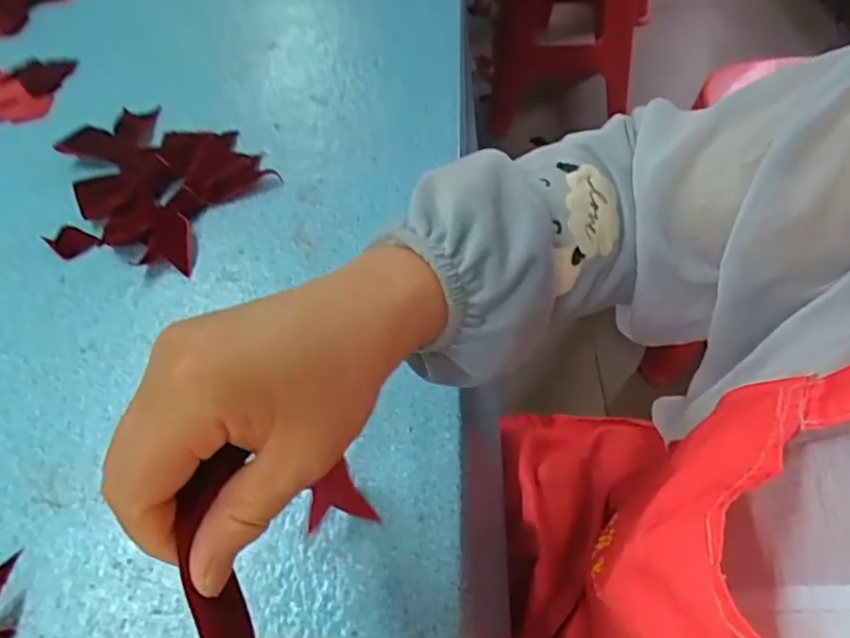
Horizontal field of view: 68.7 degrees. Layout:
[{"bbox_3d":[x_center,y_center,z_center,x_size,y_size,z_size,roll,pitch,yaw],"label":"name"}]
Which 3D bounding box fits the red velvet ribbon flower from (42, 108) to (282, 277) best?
[{"bbox_3d":[-0.240,-0.124,0.526,0.196,0.022,0.171,23,58,18],"label":"red velvet ribbon flower"}]

